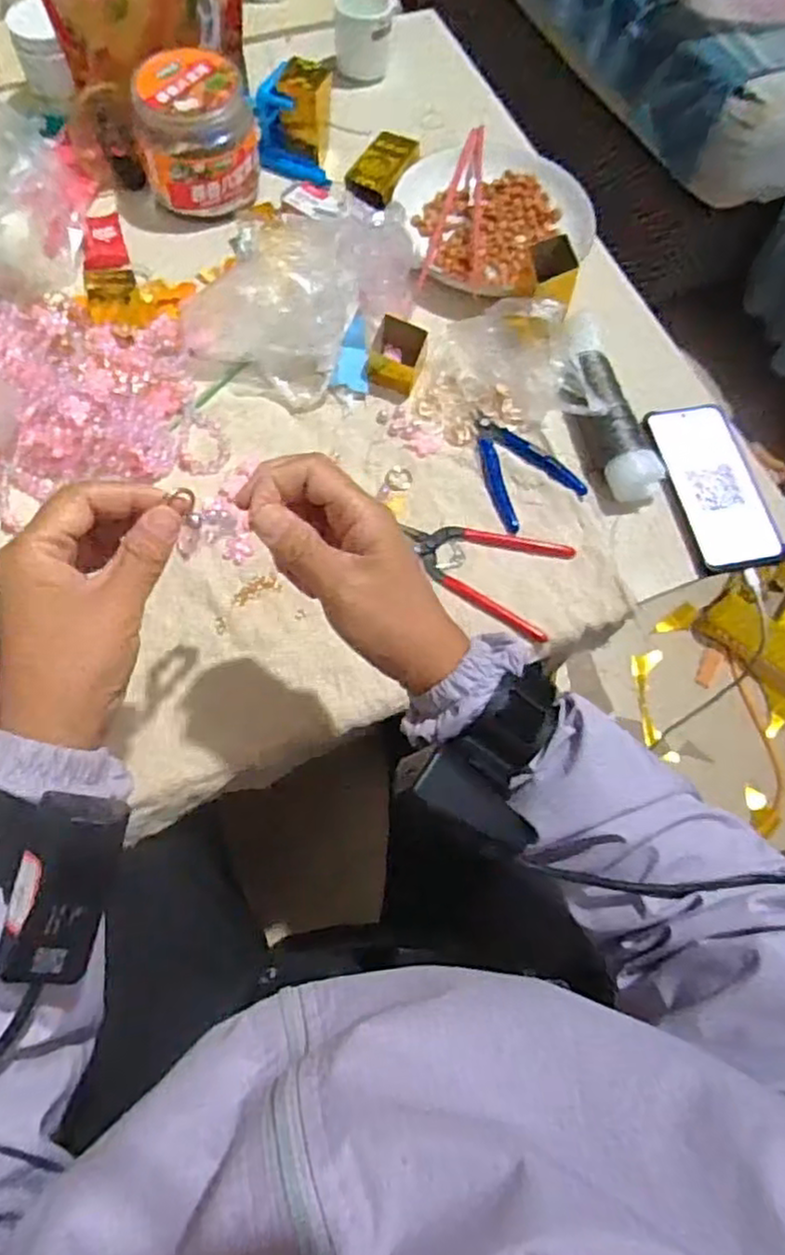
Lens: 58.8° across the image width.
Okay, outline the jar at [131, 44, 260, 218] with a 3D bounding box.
[{"bbox_3d":[-0.184,-0.465,0.658,0.107,0.096,0.095,-11,69,-7],"label":"jar"}]

